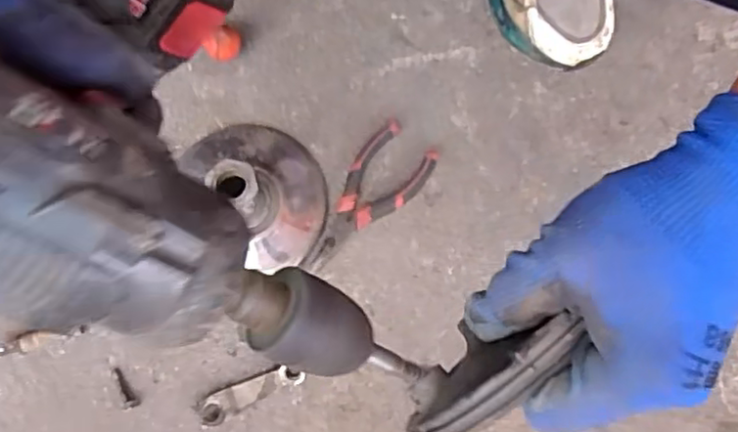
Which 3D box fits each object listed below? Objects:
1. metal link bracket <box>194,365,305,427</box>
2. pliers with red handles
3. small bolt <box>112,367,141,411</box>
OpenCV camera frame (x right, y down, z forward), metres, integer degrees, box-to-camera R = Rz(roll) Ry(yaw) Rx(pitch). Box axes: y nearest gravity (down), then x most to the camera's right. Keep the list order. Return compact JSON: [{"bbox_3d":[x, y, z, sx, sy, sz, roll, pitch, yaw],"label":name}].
[{"bbox_3d":[-0.096,0.142,0.526,0.085,0.017,0.024,-26,80,-5],"label":"metal link bracket"},{"bbox_3d":[-0.004,-0.012,0.555,0.059,0.015,0.145,36,81,7],"label":"pliers with red handles"},{"bbox_3d":[-0.200,0.141,0.528,0.013,0.008,0.036,-33,80,-6],"label":"small bolt"}]

